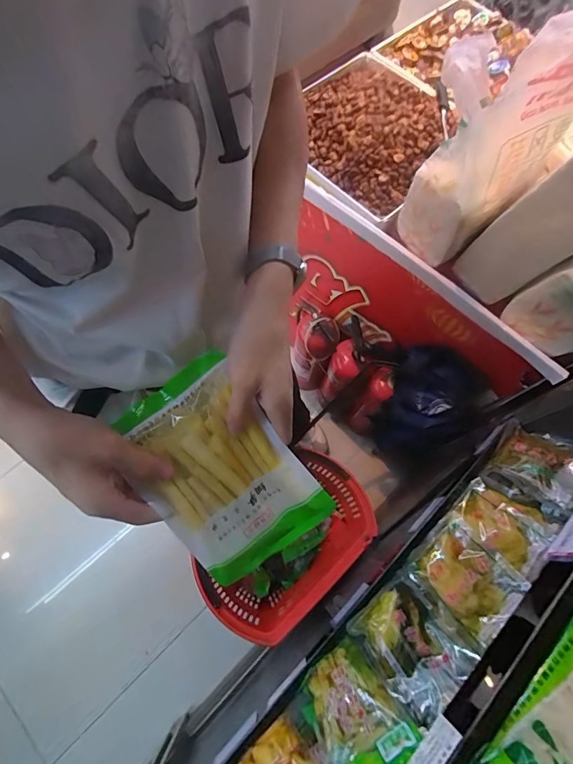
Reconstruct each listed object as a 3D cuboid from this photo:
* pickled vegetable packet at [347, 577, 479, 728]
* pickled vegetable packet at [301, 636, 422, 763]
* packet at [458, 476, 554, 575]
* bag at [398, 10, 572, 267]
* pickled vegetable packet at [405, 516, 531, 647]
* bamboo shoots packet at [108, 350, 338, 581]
[{"bbox_3d":[0.223,0.469,0.700,0.149,0.027,0.180,-30,54,-18],"label":"pickled vegetable packet"},{"bbox_3d":[0.105,0.545,0.633,0.142,0.051,0.187,-30,35,-17],"label":"pickled vegetable packet"},{"bbox_3d":[0.436,0.284,0.791,0.160,0.051,0.128,27,74,29],"label":"packet"},{"bbox_3d":[0.343,-0.406,0.683,0.178,0.348,0.243,40,72,12],"label":"bag"},{"bbox_3d":[0.345,0.381,0.751,0.140,0.040,0.168,-41,60,-12],"label":"pickled vegetable packet"},{"bbox_3d":[-0.064,0.093,0.390,0.134,0.024,0.208,-37,101,-8],"label":"bamboo shoots packet"}]

